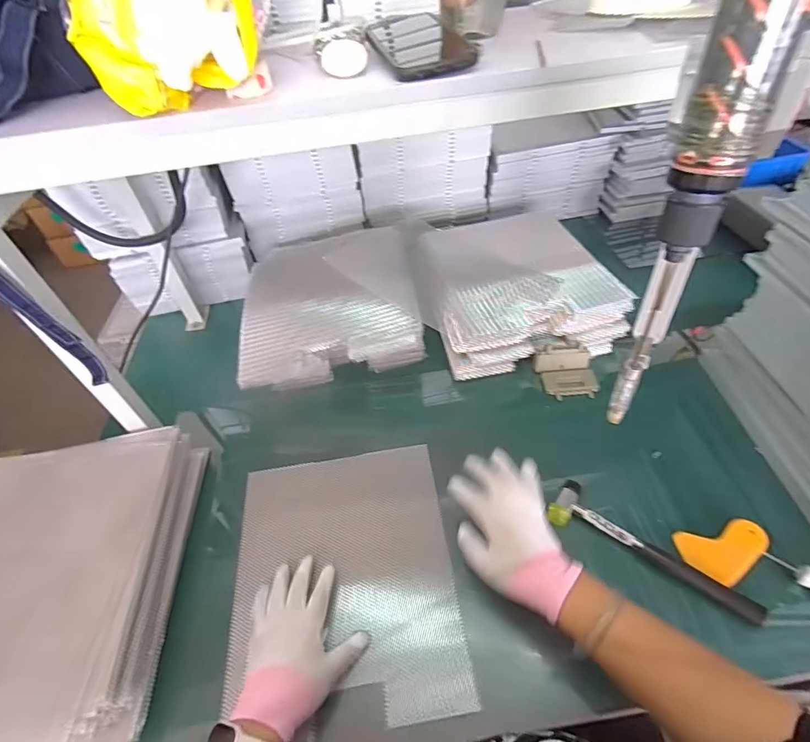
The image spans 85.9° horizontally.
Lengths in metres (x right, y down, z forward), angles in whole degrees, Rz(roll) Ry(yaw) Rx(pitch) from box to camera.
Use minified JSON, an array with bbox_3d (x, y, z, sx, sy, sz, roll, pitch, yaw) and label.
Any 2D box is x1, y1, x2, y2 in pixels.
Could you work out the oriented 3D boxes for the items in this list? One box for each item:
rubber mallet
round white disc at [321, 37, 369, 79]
[{"bbox_3d":[0.299,0.225,0.538,0.237,0.034,0.057,27,56,27],"label":"rubber mallet"},{"bbox_3d":[-0.061,-0.314,0.437,0.045,0.029,0.012,-1,48,5],"label":"round white disc"}]

